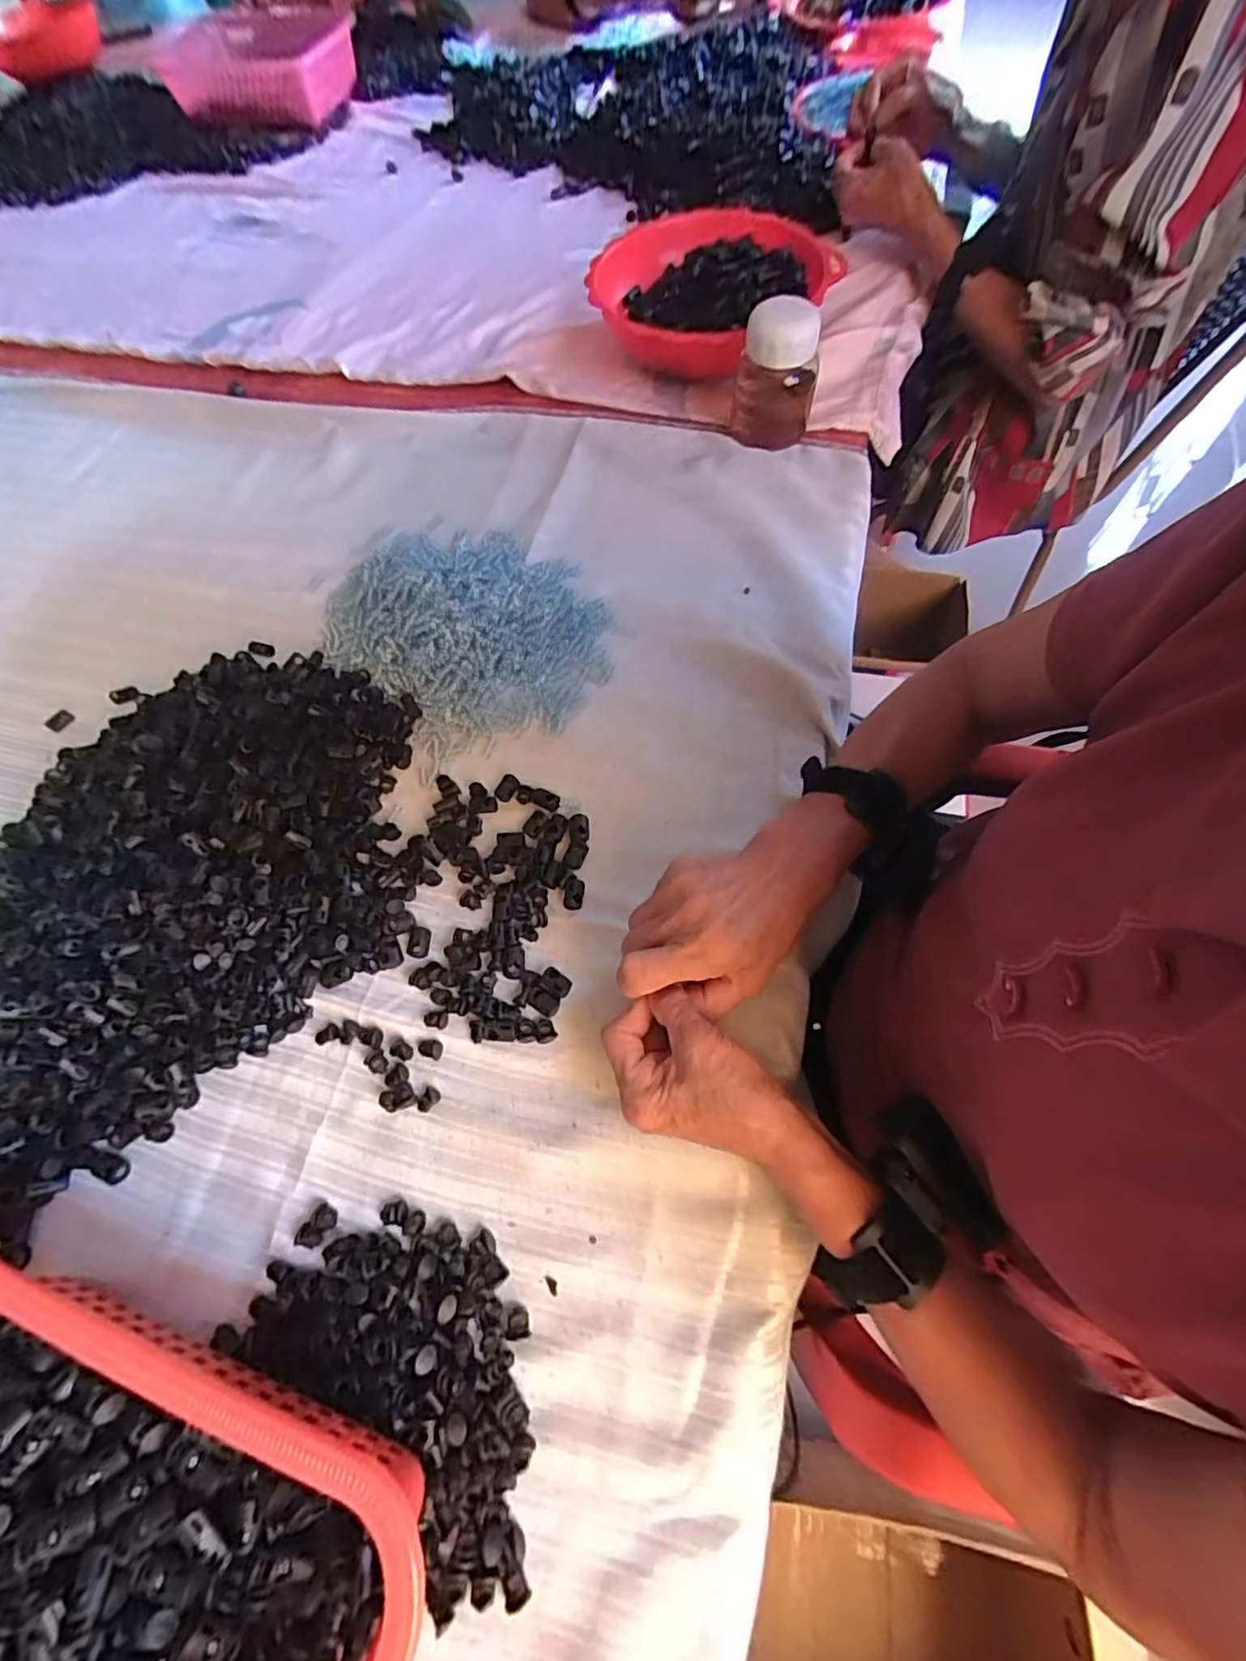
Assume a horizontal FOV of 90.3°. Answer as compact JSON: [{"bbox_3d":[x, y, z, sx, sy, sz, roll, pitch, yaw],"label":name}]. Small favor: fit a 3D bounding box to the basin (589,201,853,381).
[{"bbox_3d":[0.103,-0.591,0.698,0.263,0.079,0.286,-1,66,3],"label":"basin"}]

